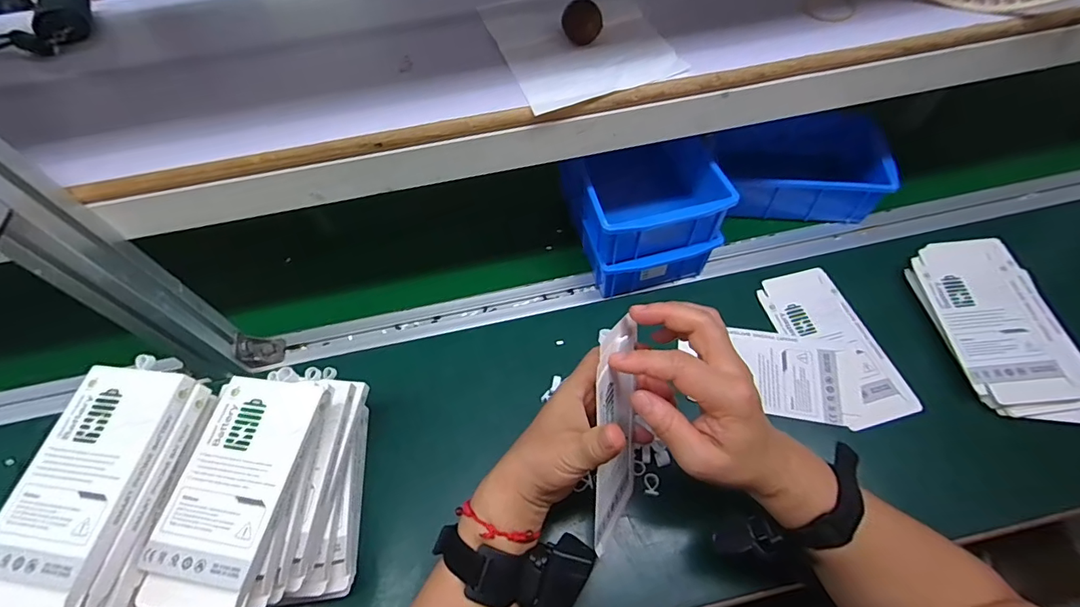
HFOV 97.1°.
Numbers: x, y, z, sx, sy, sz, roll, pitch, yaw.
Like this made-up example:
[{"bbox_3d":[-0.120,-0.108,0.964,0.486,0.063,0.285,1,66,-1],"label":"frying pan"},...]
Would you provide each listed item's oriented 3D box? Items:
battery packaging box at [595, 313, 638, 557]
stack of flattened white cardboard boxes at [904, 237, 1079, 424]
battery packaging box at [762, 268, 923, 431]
[{"bbox_3d":[0.056,0.094,0.348,0.007,0.157,0.083,7,21,28],"label":"battery packaging box"},{"bbox_3d":[0.454,0.018,0.478,0.102,0.030,0.189,2,58,4],"label":"stack of flattened white cardboard boxes"},{"bbox_3d":[0.303,0.039,0.492,0.079,0.005,0.174,-16,58,-7],"label":"battery packaging box"}]

